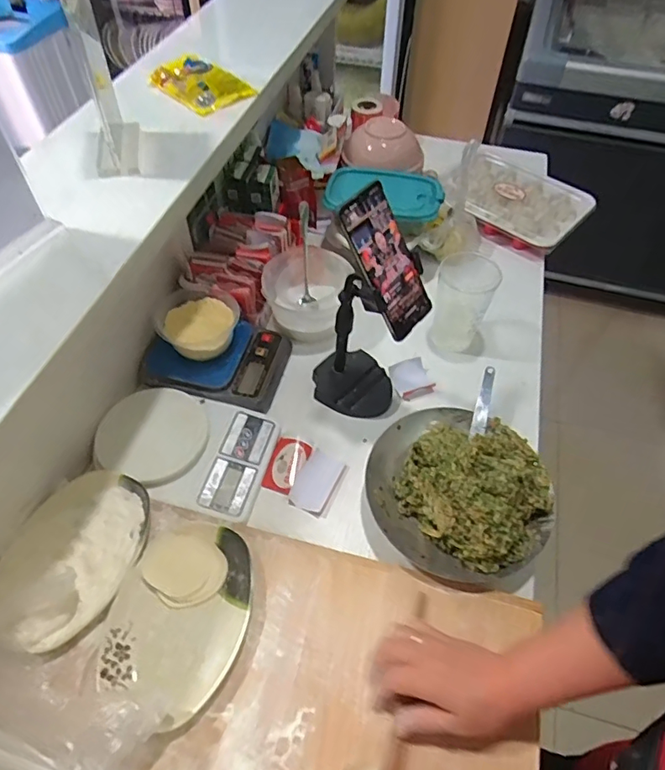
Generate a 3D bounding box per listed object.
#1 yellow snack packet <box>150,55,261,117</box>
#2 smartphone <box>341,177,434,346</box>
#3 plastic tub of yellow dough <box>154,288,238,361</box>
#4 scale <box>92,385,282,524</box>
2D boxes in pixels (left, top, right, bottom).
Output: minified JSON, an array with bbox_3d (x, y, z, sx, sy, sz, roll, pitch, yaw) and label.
[{"bbox_3d":[-0.182,-0.416,0.708,0.098,0.015,0.137,-36,61,-25],"label":"yellow snack packet"},{"bbox_3d":[0.061,-0.132,0.557,0.011,0.158,0.072,7,43,49],"label":"smartphone"},{"bbox_3d":[-0.191,-0.084,0.747,0.107,0.052,0.107,1,54,-2],"label":"plastic tub of yellow dough"},{"bbox_3d":[-0.191,0.077,0.668,0.215,0.035,0.155,14,55,7],"label":"scale"}]

